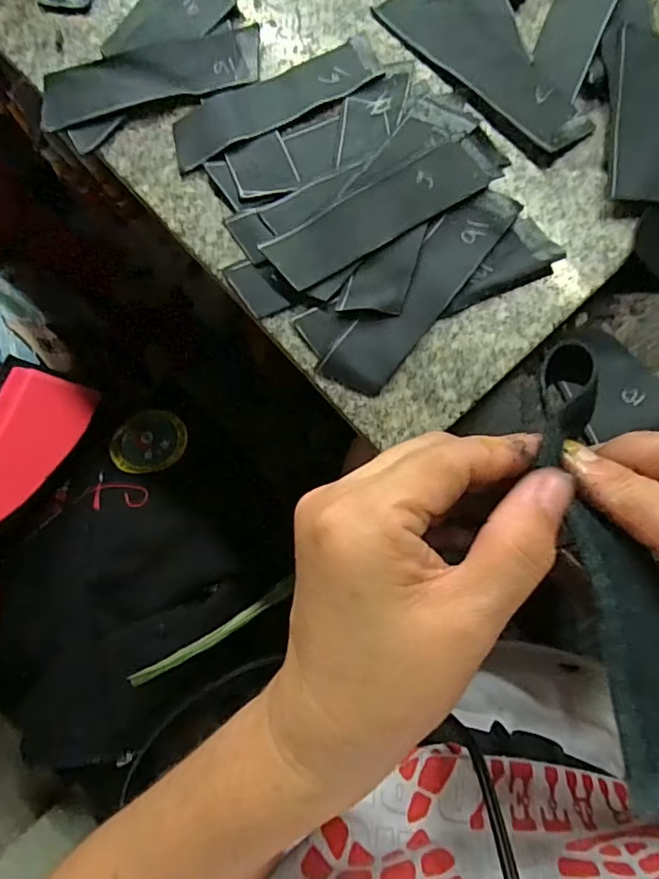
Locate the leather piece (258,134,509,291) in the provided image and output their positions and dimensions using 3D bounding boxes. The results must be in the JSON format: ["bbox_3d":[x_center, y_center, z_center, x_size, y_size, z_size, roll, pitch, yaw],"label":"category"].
[{"bbox_3d":[0.028,-0.110,0.263,0.120,0.005,0.030,-27,89,1],"label":"leather piece"}]

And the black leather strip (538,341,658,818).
[{"bbox_3d":[0.090,0.037,0.174,0.027,0.016,0.139,-9,75,1],"label":"black leather strip"}]

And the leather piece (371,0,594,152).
[{"bbox_3d":[0.078,-0.192,0.278,0.034,0.004,0.123,-43,80,-3],"label":"leather piece"}]

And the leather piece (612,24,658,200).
[{"bbox_3d":[0.161,-0.158,0.266,0.043,0.009,0.091,6,83,5],"label":"leather piece"}]

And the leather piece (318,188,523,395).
[{"bbox_3d":[0.045,-0.072,0.261,0.029,0.005,0.118,38,87,8],"label":"leather piece"}]

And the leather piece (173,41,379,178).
[{"bbox_3d":[-0.030,-0.176,0.284,0.111,0.004,0.033,-26,76,1],"label":"leather piece"}]

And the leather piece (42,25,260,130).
[{"bbox_3d":[-0.095,-0.192,0.289,0.117,0.006,0.034,-13,82,3],"label":"leather piece"}]

